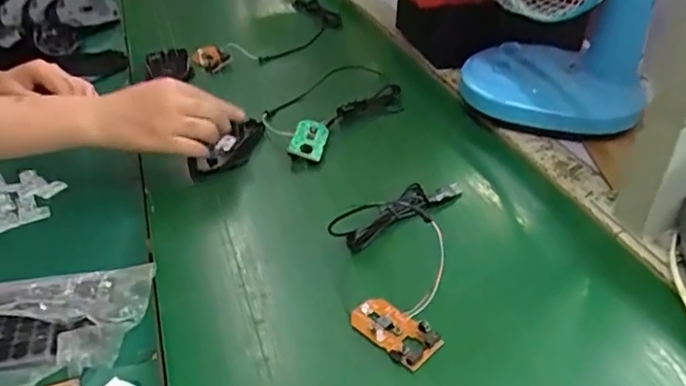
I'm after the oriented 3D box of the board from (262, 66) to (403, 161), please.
[{"bbox_3d":[-0.024,-0.105,0.718,0.129,0.035,0.208,25,39,31],"label":"board"}]

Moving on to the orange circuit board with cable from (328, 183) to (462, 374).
[{"bbox_3d":[0.039,0.046,0.497,0.105,0.028,0.221,10,38,10],"label":"orange circuit board with cable"}]

